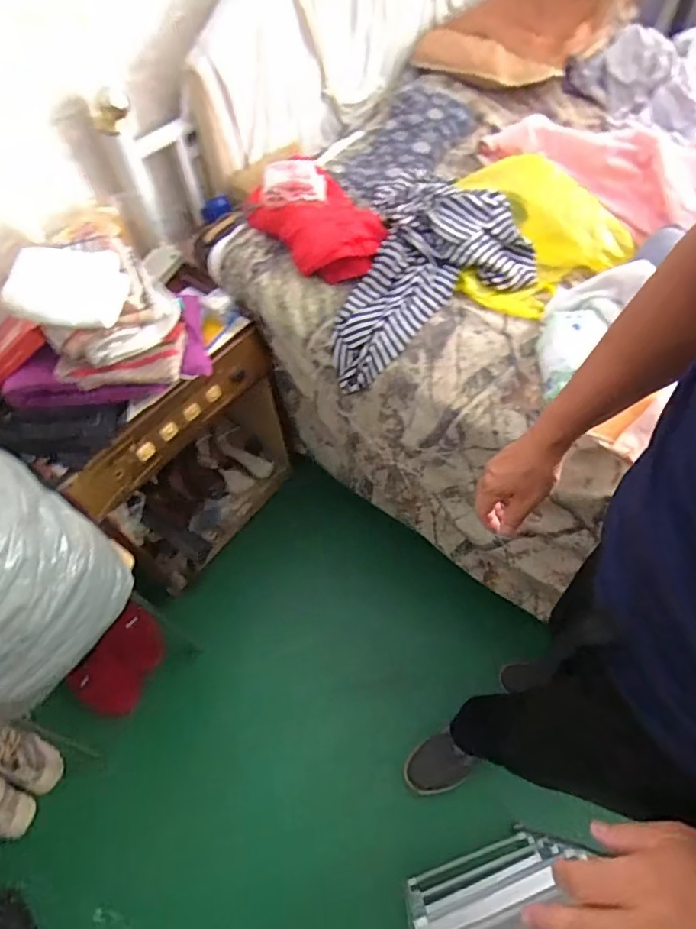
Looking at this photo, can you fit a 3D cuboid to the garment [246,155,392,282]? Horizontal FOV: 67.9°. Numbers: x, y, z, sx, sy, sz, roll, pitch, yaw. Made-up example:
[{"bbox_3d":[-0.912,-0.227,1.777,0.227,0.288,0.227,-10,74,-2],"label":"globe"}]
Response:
[{"bbox_3d":[-0.062,-0.492,1.024,0.204,0.113,0.308,-28,61,-14],"label":"garment"}]

